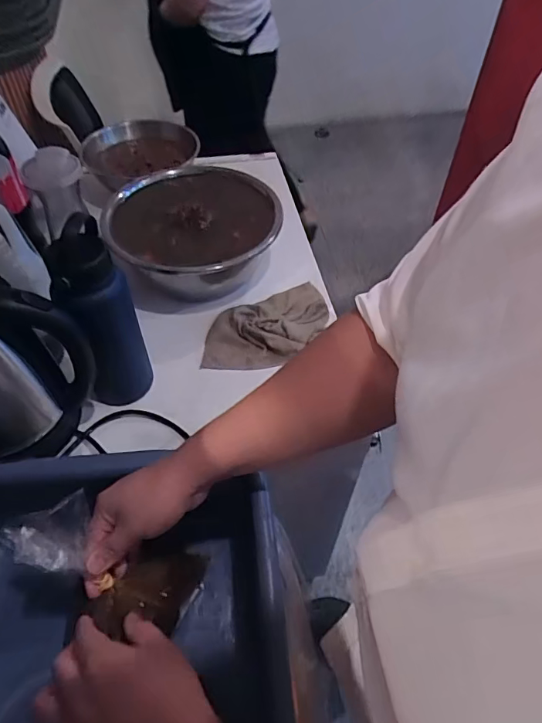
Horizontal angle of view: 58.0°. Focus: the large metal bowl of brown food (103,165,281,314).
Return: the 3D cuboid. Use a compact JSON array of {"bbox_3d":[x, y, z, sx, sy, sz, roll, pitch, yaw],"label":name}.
[{"bbox_3d":[-0.120,-0.209,0.821,0.242,0.120,0.256,0,51,0],"label":"large metal bowl of brown food"}]

